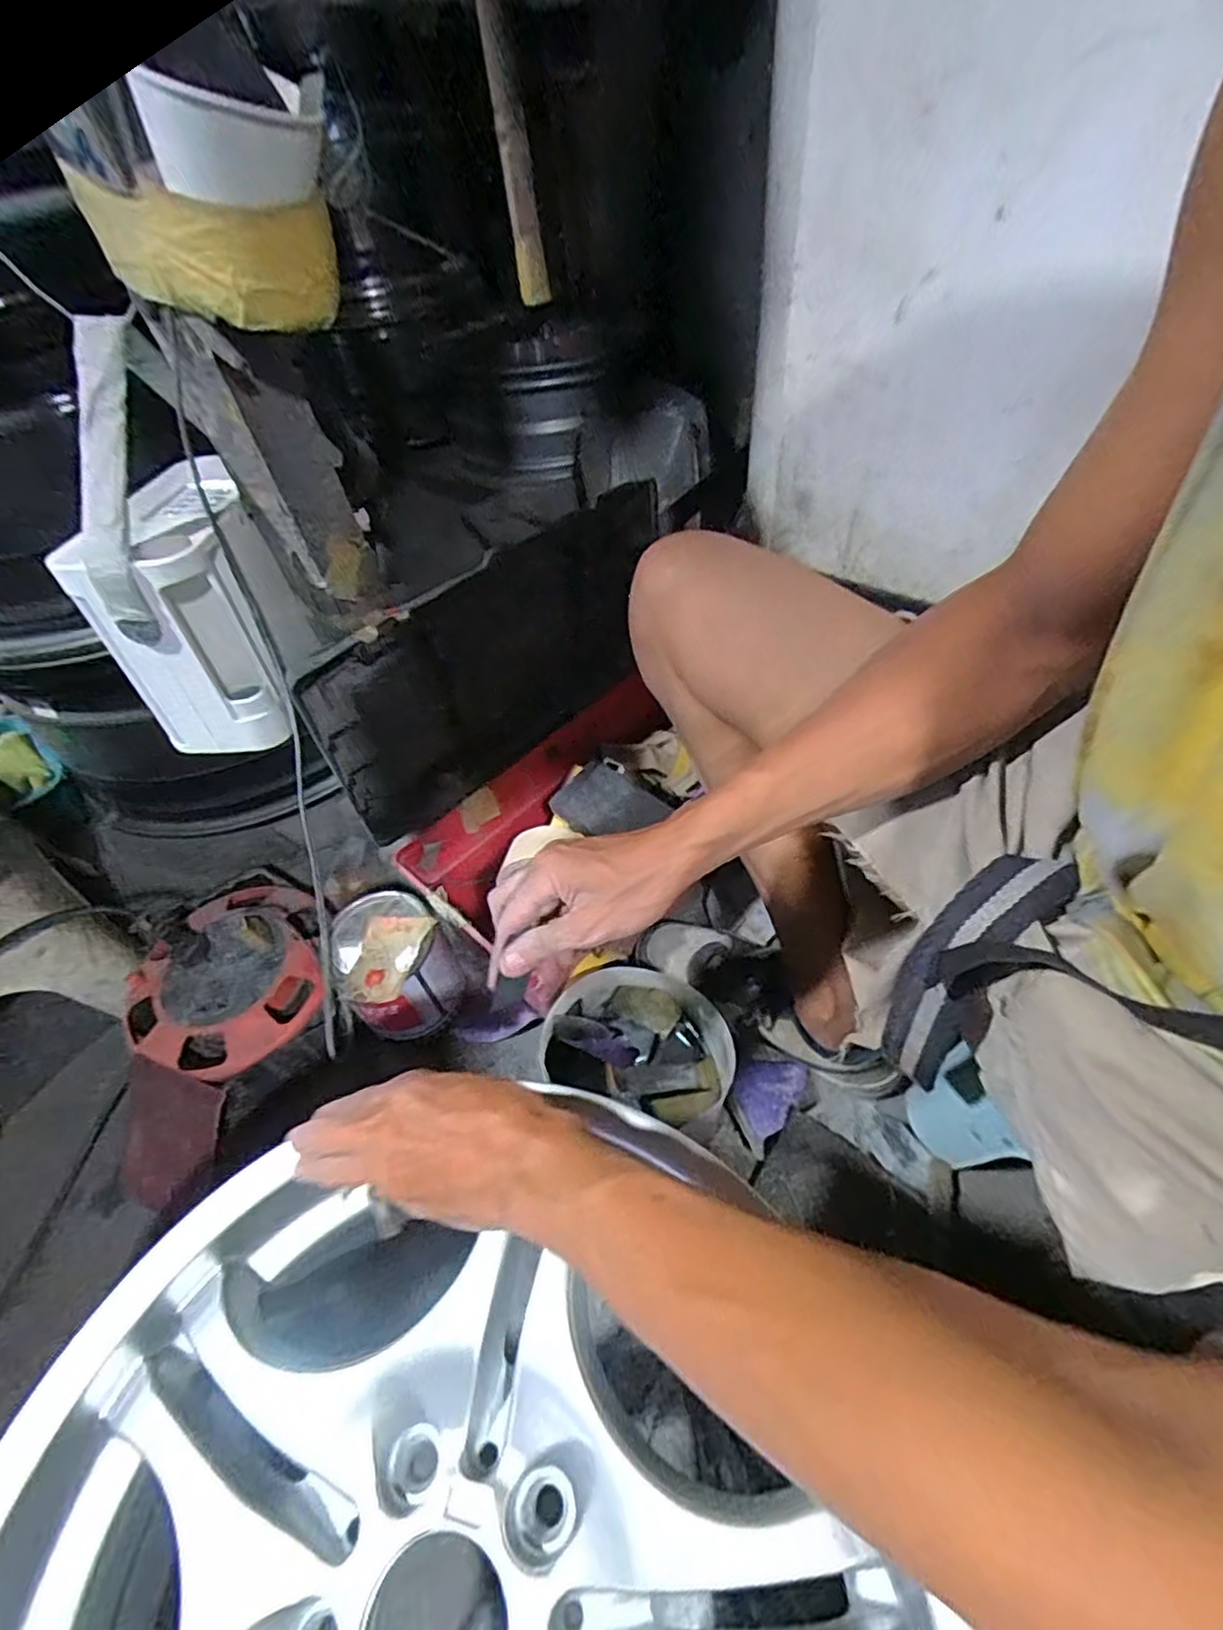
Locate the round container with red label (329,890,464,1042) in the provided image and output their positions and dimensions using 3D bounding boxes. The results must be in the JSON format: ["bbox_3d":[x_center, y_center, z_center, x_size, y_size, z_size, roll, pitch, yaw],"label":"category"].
[{"bbox_3d":[-0.206,0.146,0.619,0.097,0.114,0.099,-3,50,4],"label":"round container with red label"}]

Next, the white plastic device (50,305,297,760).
[{"bbox_3d":[-0.323,-0.186,0.466,0.107,0.236,0.158,-21,51,-11],"label":"white plastic device"}]

